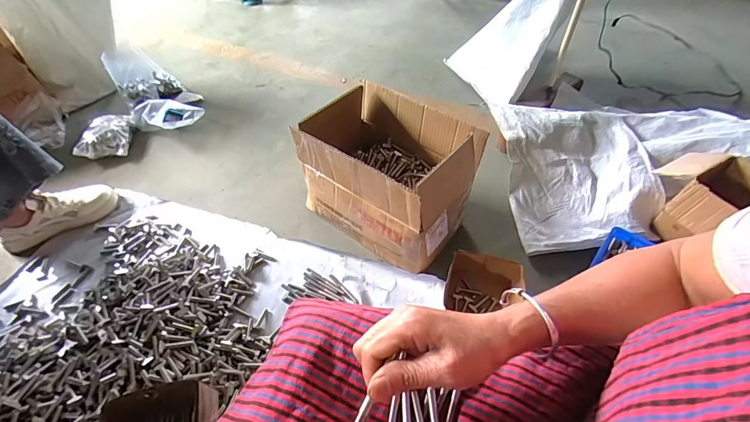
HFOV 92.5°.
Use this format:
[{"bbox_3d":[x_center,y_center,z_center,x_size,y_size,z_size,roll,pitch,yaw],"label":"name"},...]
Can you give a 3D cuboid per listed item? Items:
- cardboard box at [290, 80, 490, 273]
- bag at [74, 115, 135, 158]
[{"bbox_3d":[0.029,-0.089,0.814,0.351,0.241,0.242,31,57,24],"label":"cardboard box"},{"bbox_3d":[-0.828,-0.232,1.115,0.129,0.061,0.174,-12,49,-5],"label":"bag"}]

